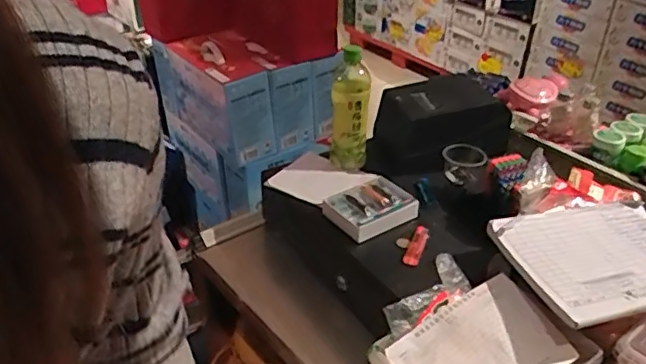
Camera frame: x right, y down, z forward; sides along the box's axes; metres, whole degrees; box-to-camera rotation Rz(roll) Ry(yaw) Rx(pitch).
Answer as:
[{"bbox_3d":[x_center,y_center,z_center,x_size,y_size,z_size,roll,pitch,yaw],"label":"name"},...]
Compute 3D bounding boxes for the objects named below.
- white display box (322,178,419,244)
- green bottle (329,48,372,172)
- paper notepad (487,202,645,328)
[{"bbox_3d":[0.072,0.039,0.899,0.115,0.035,0.105,-19,37,-29],"label":"white display box"},{"bbox_3d":[0.047,-0.125,0.994,0.064,0.204,0.062,6,32,7],"label":"green bottle"},{"bbox_3d":[0.378,0.095,0.776,0.258,0.021,0.191,-7,35,-19],"label":"paper notepad"}]

